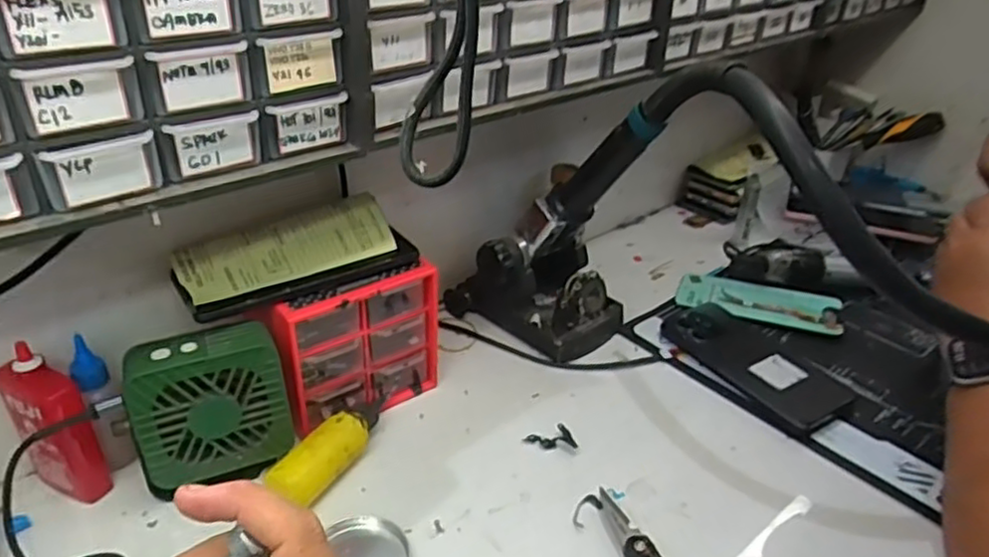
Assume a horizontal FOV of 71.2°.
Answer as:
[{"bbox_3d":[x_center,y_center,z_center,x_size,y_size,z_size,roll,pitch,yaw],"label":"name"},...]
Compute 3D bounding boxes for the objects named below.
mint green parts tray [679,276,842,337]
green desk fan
[{"bbox_3d":[0.286,0.025,0.750,0.166,0.009,0.080,11,33,12],"label":"mint green parts tray"},{"bbox_3d":[-0.197,0.090,0.480,0.099,0.099,0.049,-17,37,-29],"label":"green desk fan"}]

